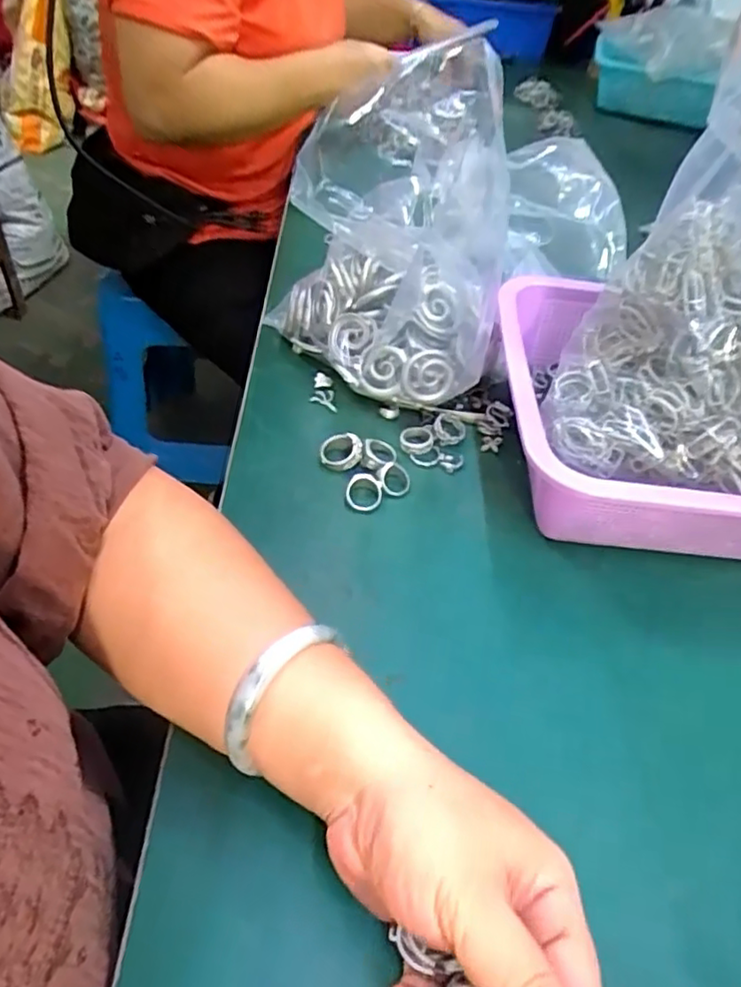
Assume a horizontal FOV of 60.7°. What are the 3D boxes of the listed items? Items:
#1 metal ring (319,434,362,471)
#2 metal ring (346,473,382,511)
[{"bbox_3d":[-0.020,-0.028,0.430,0.028,0.008,0.027,8,81,11],"label":"metal ring"},{"bbox_3d":[-0.004,-0.001,0.410,0.026,0.005,0.026,1,71,-4],"label":"metal ring"}]

